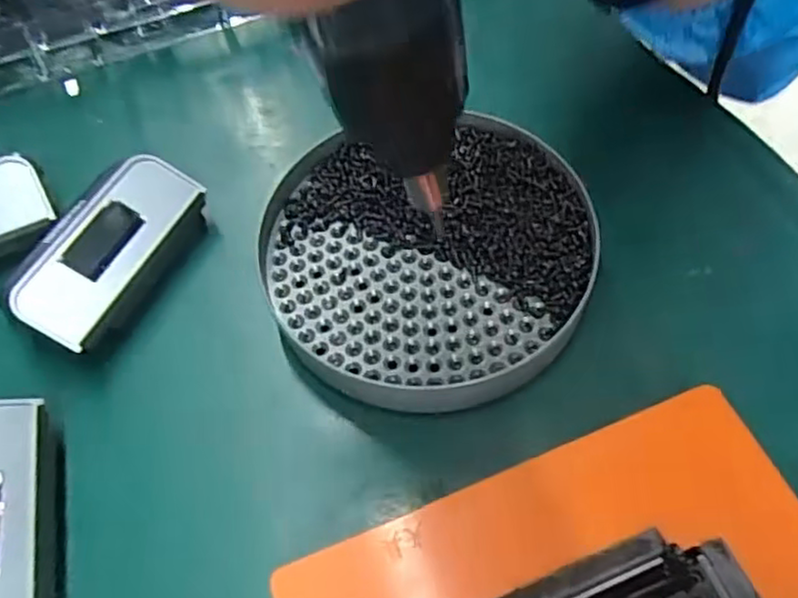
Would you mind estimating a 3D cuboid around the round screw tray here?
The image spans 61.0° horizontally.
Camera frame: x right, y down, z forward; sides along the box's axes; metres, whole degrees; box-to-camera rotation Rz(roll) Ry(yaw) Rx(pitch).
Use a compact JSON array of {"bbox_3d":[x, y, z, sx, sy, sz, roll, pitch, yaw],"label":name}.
[{"bbox_3d":[0.011,-0.010,0.244,0.111,0.030,0.106,-2,61,3],"label":"round screw tray"}]

